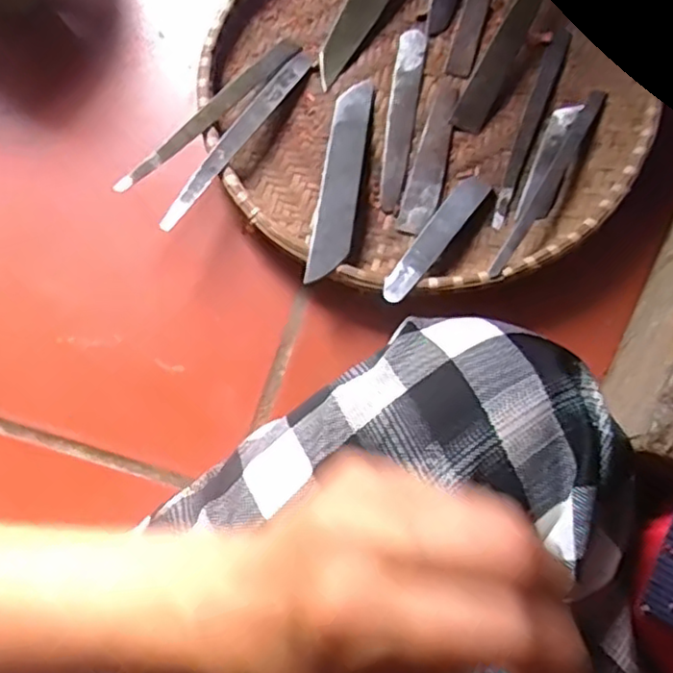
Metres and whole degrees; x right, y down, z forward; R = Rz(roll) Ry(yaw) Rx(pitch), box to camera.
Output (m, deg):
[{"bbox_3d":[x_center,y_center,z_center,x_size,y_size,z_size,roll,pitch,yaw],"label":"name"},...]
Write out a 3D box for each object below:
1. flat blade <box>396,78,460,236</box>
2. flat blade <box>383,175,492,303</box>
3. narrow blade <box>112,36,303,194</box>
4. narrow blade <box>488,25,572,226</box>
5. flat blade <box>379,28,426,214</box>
[{"bbox_3d":[0.072,-0.139,0.508,0.025,0.004,0.130,14,77,6],"label":"flat blade"},{"bbox_3d":[0.071,-0.072,0.478,0.024,0.006,0.127,33,66,19],"label":"flat blade"},{"bbox_3d":[-0.093,-0.171,0.504,0.019,0.007,0.196,37,66,9],"label":"narrow blade"},{"bbox_3d":[0.147,-0.162,0.511,0.018,0.005,0.173,22,78,8],"label":"narrow blade"},{"bbox_3d":[0.050,-0.171,0.520,0.020,0.004,0.157,9,76,5],"label":"flat blade"}]

